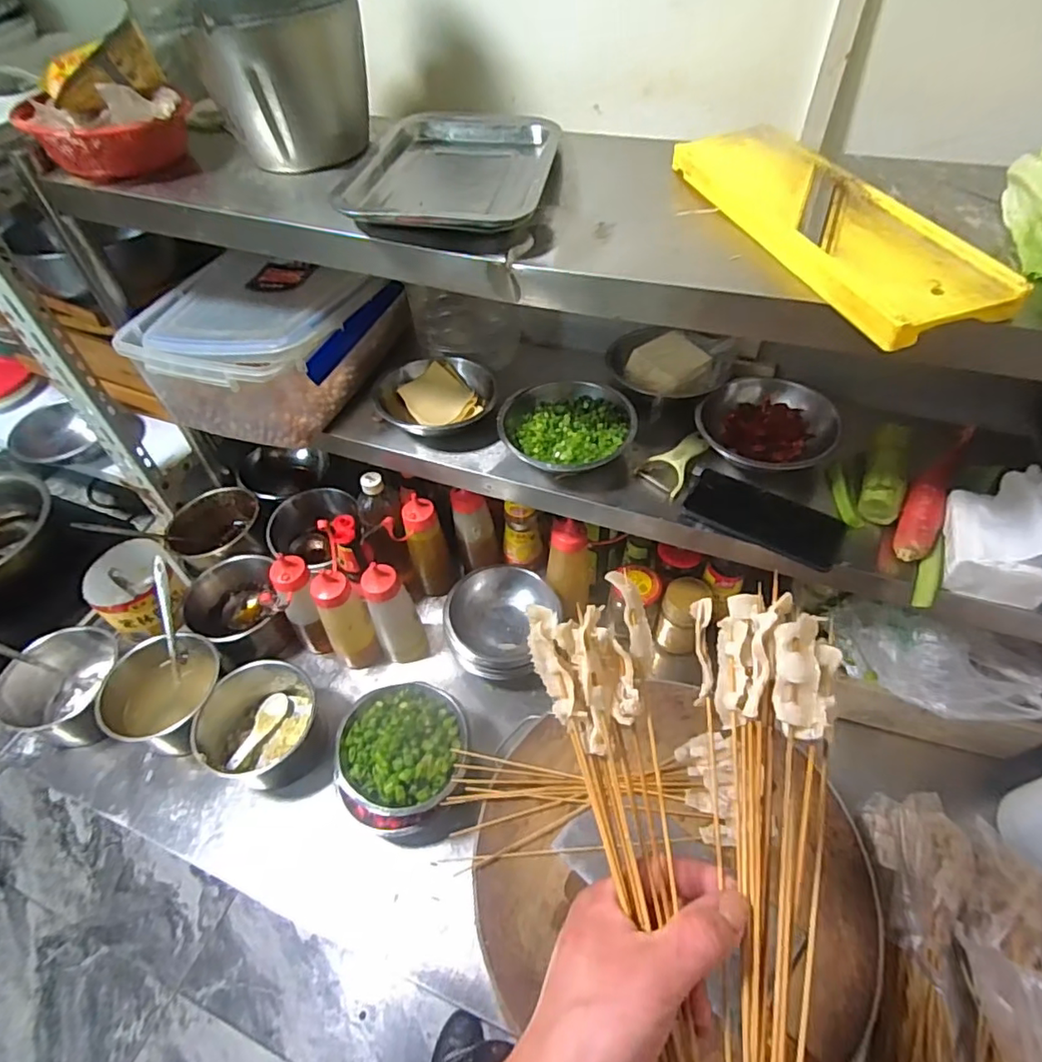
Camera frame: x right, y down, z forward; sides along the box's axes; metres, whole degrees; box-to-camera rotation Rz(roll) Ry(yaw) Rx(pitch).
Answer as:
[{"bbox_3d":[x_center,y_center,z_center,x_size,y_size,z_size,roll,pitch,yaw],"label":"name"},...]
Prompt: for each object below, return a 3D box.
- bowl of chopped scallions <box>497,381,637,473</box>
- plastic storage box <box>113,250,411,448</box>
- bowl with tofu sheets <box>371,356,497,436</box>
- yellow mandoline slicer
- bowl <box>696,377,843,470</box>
[{"bbox_3d":[0.054,-0.125,0.719,0.147,0.063,0.155,-1,50,2],"label":"bowl of chopped scallions"},{"bbox_3d":[-0.342,-0.260,0.780,0.264,0.137,0.278,16,52,15],"label":"plastic storage box"},{"bbox_3d":[-0.117,-0.190,0.791,0.164,0.058,0.143,-5,50,-1],"label":"bowl with tofu sheets"},{"bbox_3d":[0.248,-0.269,0.487,0.104,0.029,0.346,-12,50,-7],"label":"yellow mandoline slicer"},{"bbox_3d":[0.298,-0.129,0.696,0.147,0.060,0.134,-1,50,2],"label":"bowl"}]

